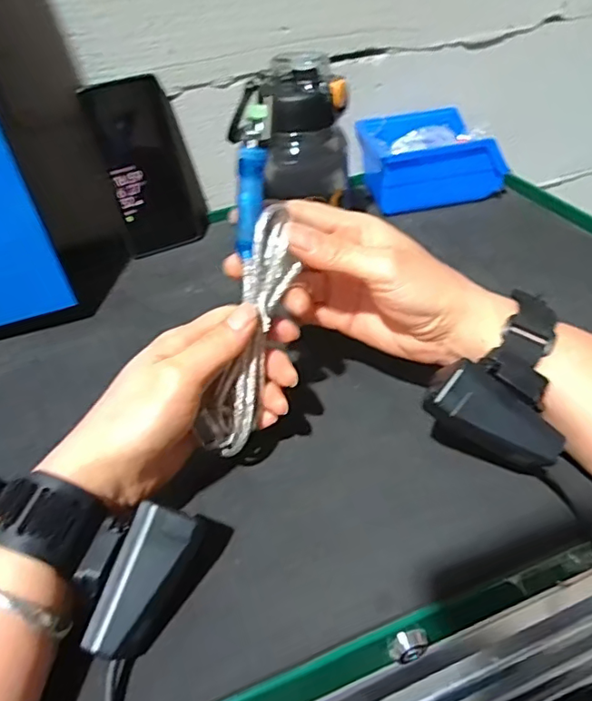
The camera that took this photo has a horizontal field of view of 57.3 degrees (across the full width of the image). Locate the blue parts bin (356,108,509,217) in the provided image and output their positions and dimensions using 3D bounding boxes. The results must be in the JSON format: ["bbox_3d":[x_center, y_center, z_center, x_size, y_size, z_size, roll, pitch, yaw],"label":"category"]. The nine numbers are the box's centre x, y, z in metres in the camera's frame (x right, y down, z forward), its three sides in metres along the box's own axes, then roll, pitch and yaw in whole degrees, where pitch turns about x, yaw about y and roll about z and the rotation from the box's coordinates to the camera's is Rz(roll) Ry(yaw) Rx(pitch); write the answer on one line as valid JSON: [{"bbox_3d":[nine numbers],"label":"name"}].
[{"bbox_3d":[0.143,-0.210,0.594,0.136,0.065,0.108,-7,41,0],"label":"blue parts bin"}]

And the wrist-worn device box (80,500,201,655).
[{"bbox_3d":[-0.075,0.105,0.252,0.024,0.014,0.066,16,63,24],"label":"wrist-worn device box"}]

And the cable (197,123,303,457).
[{"bbox_3d":[-0.025,-0.029,0.309,0.038,0.180,0.026,11,8,20],"label":"cable"}]

